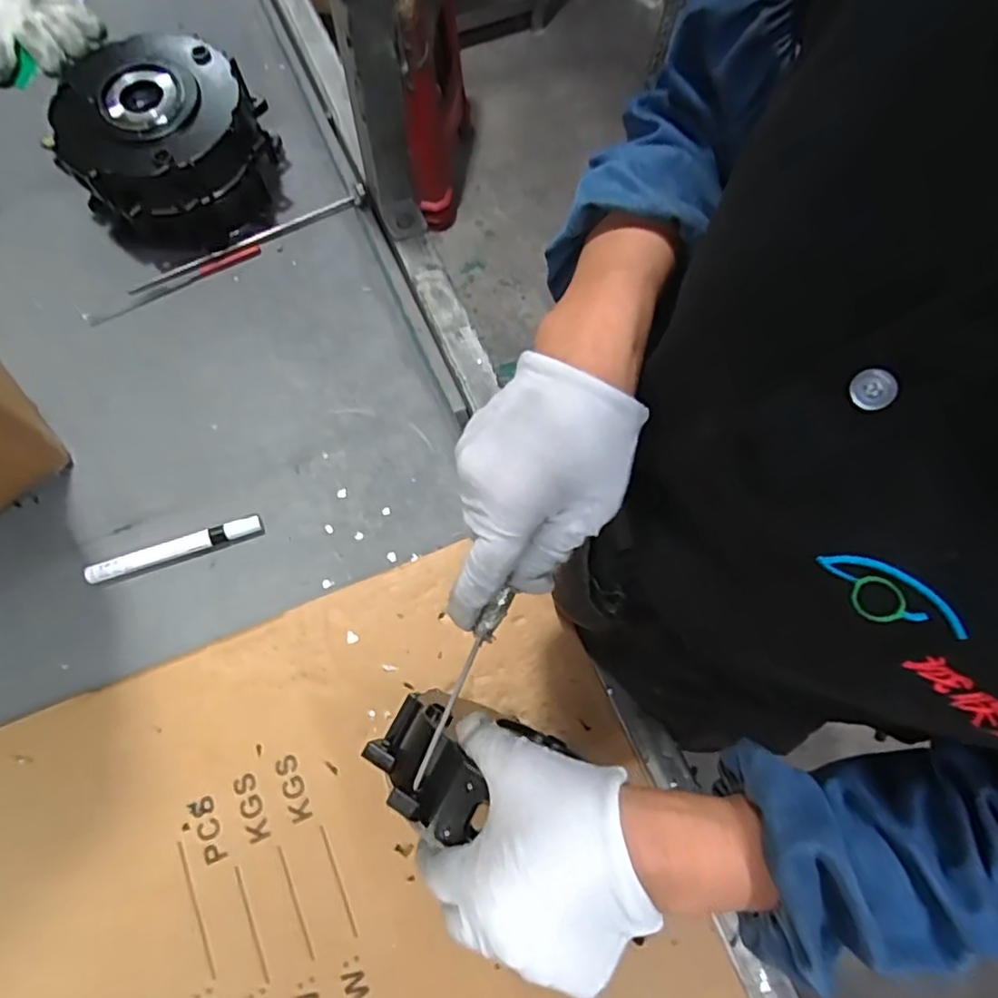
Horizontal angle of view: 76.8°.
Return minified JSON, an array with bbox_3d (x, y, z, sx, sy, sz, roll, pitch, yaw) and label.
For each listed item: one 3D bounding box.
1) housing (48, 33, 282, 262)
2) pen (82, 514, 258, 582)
[{"bbox_3d":[-0.316,-0.343,0.611,0.189,0.104,0.164,-30,75,-12],"label":"housing"},{"bbox_3d":[-0.275,0.041,0.536,0.143,0.014,0.018,-19,73,-9],"label":"pen"}]

